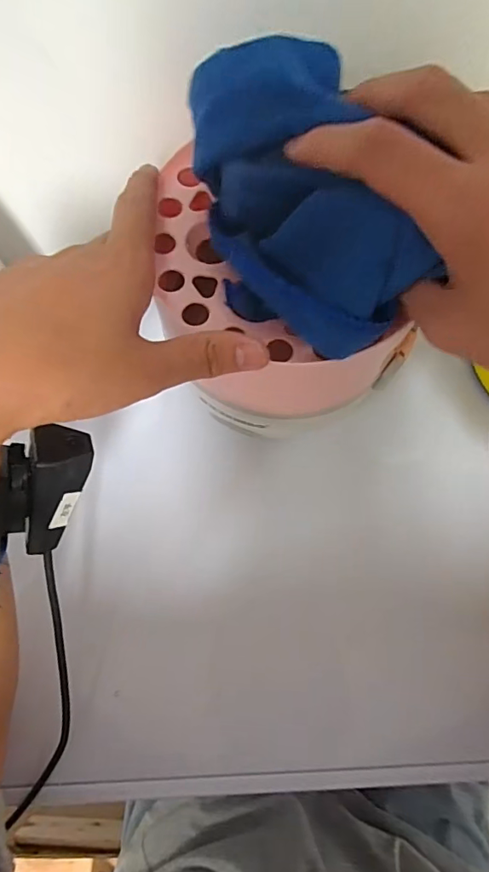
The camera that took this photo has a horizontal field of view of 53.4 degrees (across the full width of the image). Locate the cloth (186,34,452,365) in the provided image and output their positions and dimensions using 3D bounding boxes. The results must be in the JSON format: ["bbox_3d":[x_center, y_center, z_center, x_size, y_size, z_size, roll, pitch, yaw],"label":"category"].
[{"bbox_3d":[0.026,-0.112,0.226,0.072,0.072,0.136,-21,73,-7],"label":"cloth"}]

